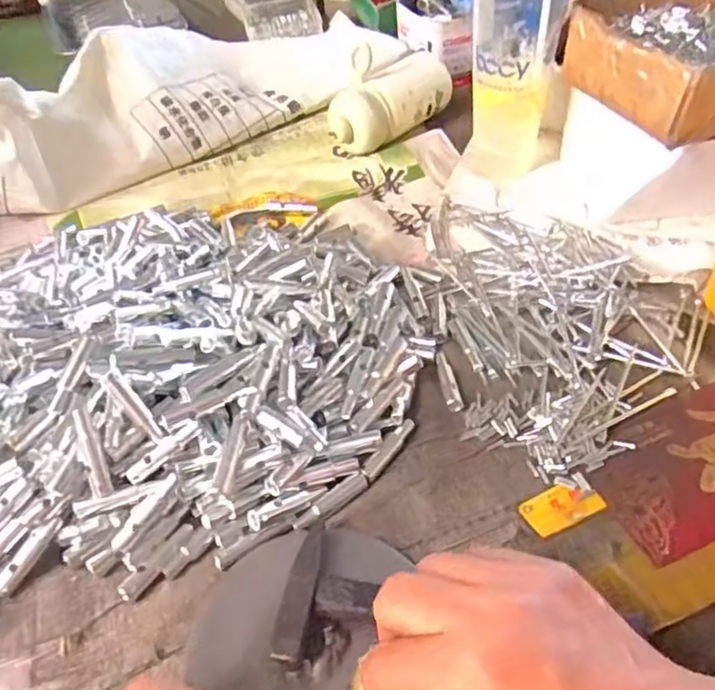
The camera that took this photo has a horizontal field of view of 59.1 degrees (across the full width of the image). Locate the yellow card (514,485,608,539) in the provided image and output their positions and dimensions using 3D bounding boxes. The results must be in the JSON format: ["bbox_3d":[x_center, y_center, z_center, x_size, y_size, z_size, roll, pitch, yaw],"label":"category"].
[{"bbox_3d":[0.118,0.092,0.363,0.044,0.004,0.025,-20,47,-13],"label":"yellow card"}]

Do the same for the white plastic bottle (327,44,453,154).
[{"bbox_3d":[0.034,-0.265,0.672,0.064,0.070,0.147,29,55,32],"label":"white plastic bottle"}]

